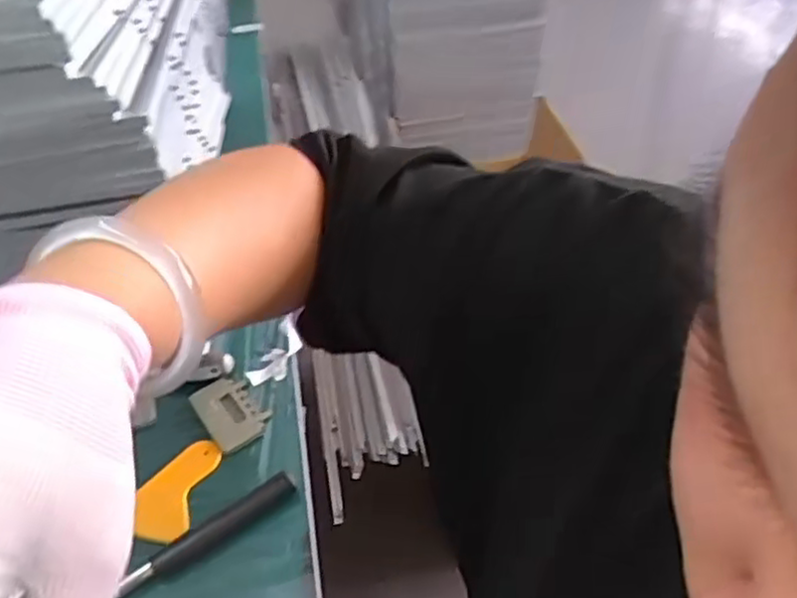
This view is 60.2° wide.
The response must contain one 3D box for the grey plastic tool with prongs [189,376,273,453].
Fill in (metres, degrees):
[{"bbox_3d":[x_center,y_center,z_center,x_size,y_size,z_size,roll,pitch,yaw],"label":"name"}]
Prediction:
[{"bbox_3d":[-0.165,0.112,0.684,0.057,0.012,0.087,-30,49,-22],"label":"grey plastic tool with prongs"}]

